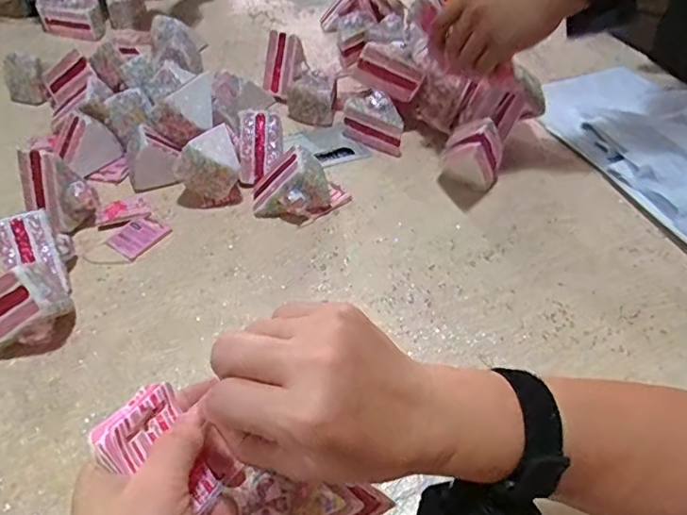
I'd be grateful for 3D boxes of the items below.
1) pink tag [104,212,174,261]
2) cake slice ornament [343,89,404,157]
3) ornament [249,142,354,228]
[{"bbox_3d":[-0.229,-0.025,0.603,0.046,0.004,0.060,27,52,22],"label":"pink tag"},{"bbox_3d":[0.043,-0.180,0.711,0.090,0.069,0.034,31,54,24],"label":"cake slice ornament"},{"bbox_3d":[-0.051,-0.087,0.618,0.111,0.068,0.067,-4,48,-5],"label":"ornament"}]

